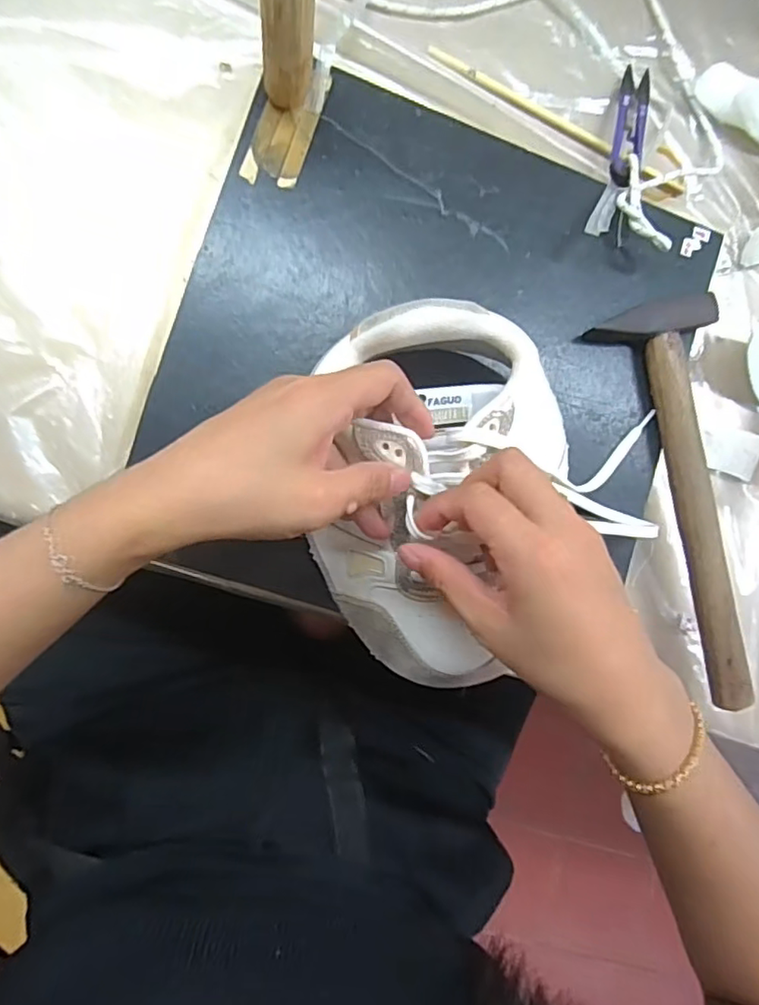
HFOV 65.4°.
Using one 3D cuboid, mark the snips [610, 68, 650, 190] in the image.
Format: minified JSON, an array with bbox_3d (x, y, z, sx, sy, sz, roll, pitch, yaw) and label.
[{"bbox_3d":[0.165,-0.247,0.387,0.023,0.011,0.098,19,70,-7],"label":"snips"}]

